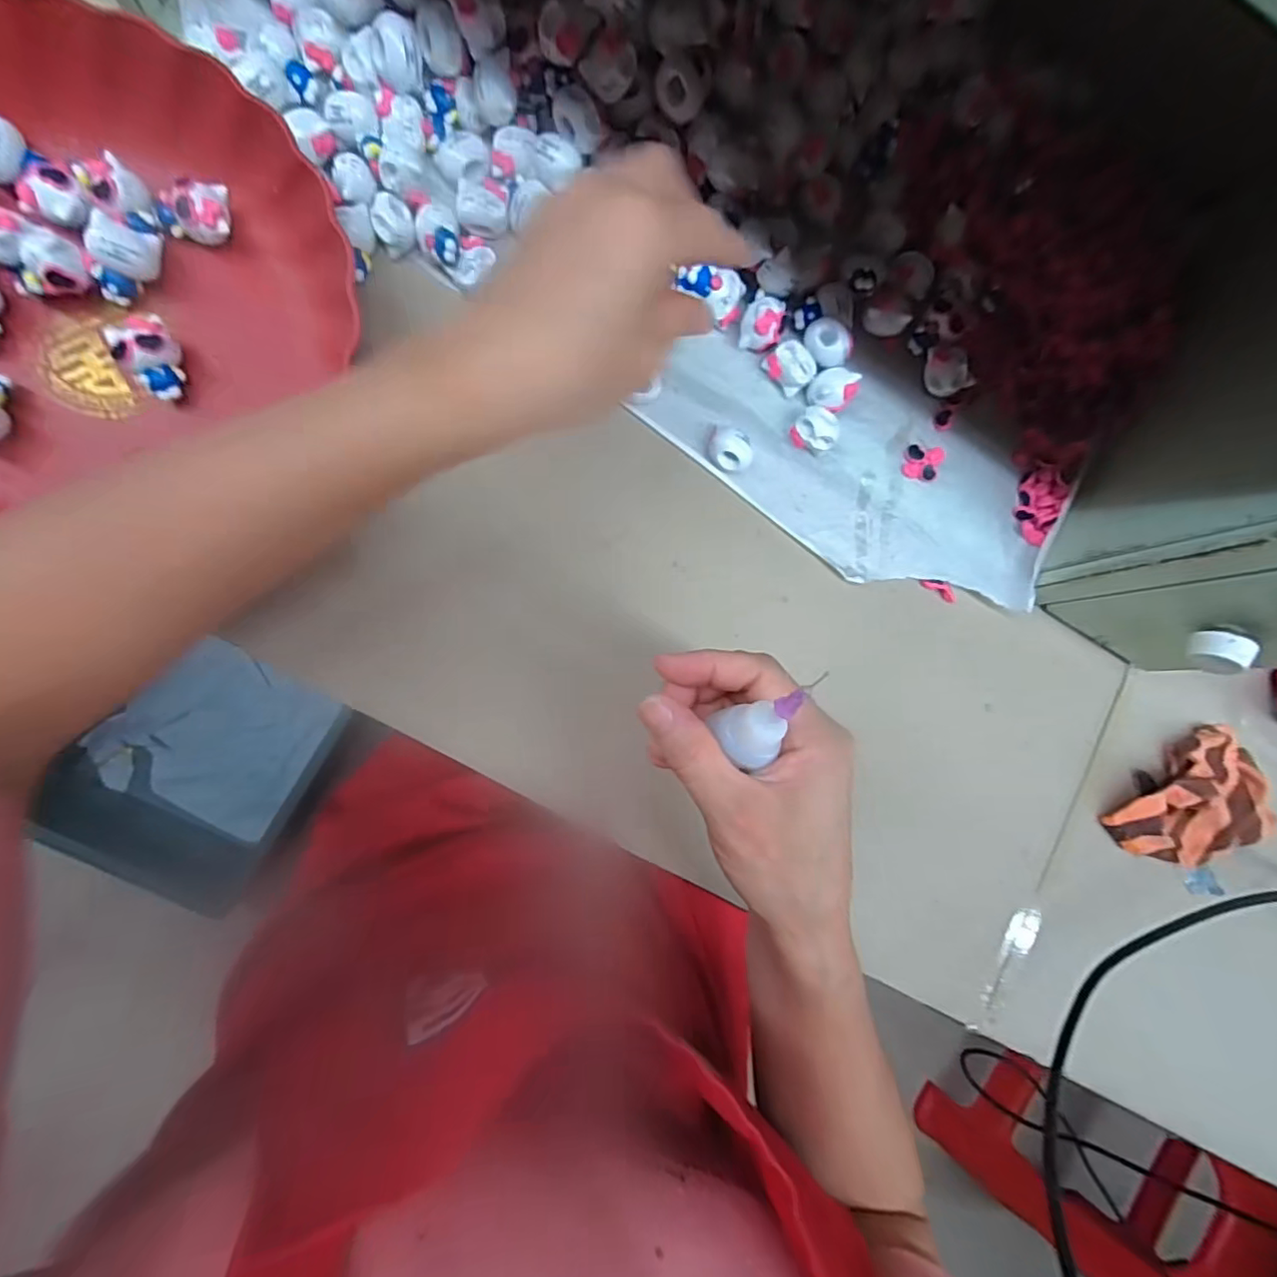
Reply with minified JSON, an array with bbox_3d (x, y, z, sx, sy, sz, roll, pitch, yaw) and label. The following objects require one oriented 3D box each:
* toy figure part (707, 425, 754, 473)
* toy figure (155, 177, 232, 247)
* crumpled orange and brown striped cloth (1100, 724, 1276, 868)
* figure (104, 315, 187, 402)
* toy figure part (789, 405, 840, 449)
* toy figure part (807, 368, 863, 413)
[{"bbox_3d":[0.051,-0.107,0.325,0.027,0.013,0.020,45,86,-9],"label":"toy figure part"},{"bbox_3d":[-0.217,-0.207,0.282,0.031,0.018,0.027,-5,95,-8],"label":"toy figure"},{"bbox_3d":[0.356,0.110,0.375,0.111,0.022,0.075,-22,97,-7],"label":"crumpled orange and brown striped cloth"},{"bbox_3d":[-0.228,-0.132,0.274,0.024,0.023,0.033,-30,98,-6],"label":"figure"},{"bbox_3d":[0.099,-0.117,0.326,0.022,0.022,0.024,-31,98,-6],"label":"toy figure part"},{"bbox_3d":[0.108,-0.139,0.324,0.024,0.020,0.023,-1,94,-9],"label":"toy figure part"}]

